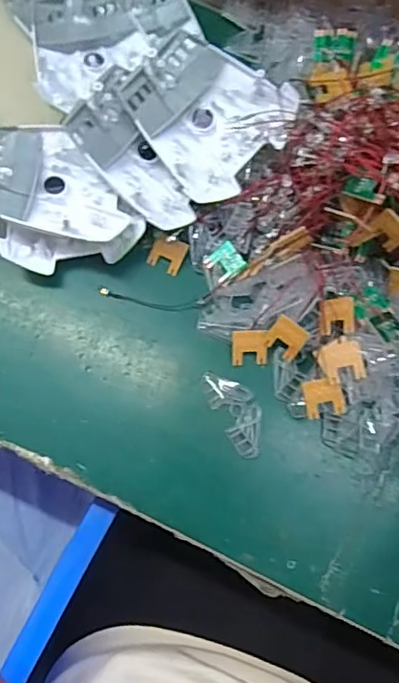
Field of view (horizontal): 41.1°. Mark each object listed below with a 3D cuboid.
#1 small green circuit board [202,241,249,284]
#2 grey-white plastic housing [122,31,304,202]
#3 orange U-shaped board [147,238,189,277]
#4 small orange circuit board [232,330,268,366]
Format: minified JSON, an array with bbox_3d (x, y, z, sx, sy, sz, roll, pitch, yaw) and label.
[{"bbox_3d":[0.020,-0.058,0.395,0.026,0.004,0.024,-44,107,-11],"label":"small green circuit board"},{"bbox_3d":[0.003,-0.161,0.385,0.107,0.032,0.092,42,78,7],"label":"grey-white plastic housing"},{"bbox_3d":[-0.024,-0.066,0.402,0.026,0.004,0.025,23,96,3],"label":"orange U-shaped board"},{"bbox_3d":[0.036,0.005,0.385,0.025,0.004,0.025,1,99,6],"label":"small orange circuit board"}]

